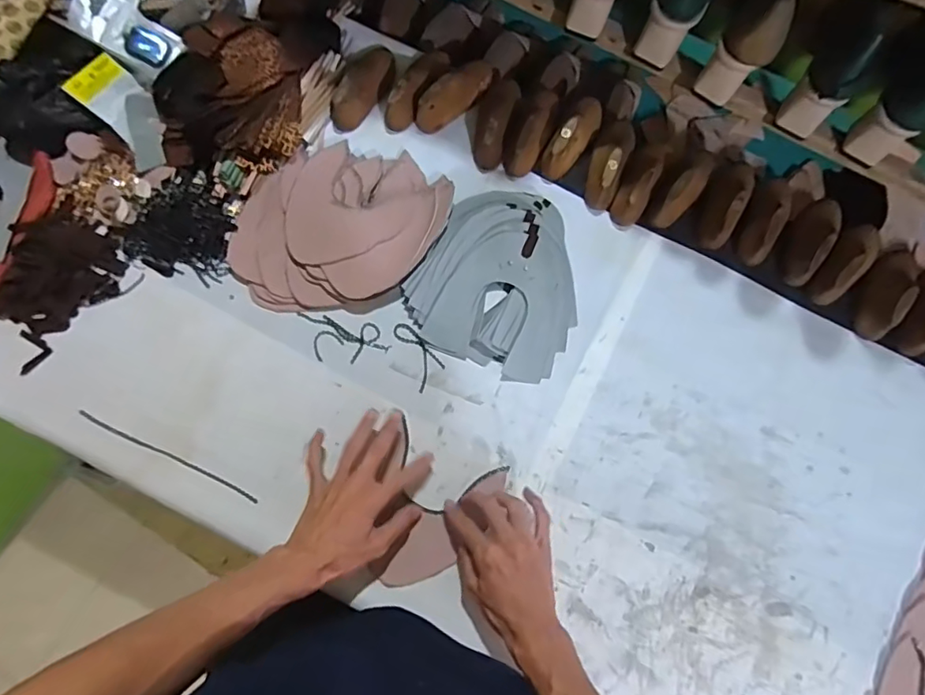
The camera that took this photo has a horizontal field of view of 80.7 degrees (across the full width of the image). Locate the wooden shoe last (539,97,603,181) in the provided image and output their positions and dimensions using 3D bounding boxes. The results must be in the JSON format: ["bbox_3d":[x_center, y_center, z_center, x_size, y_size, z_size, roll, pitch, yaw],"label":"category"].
[{"bbox_3d":[0.151,-0.292,0.728,0.048,0.051,0.139,31,76,6],"label":"wooden shoe last"}]

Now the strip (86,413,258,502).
[{"bbox_3d":[-0.336,0.123,0.619,0.229,0.005,0.008,24,76,4],"label":"strip"}]

